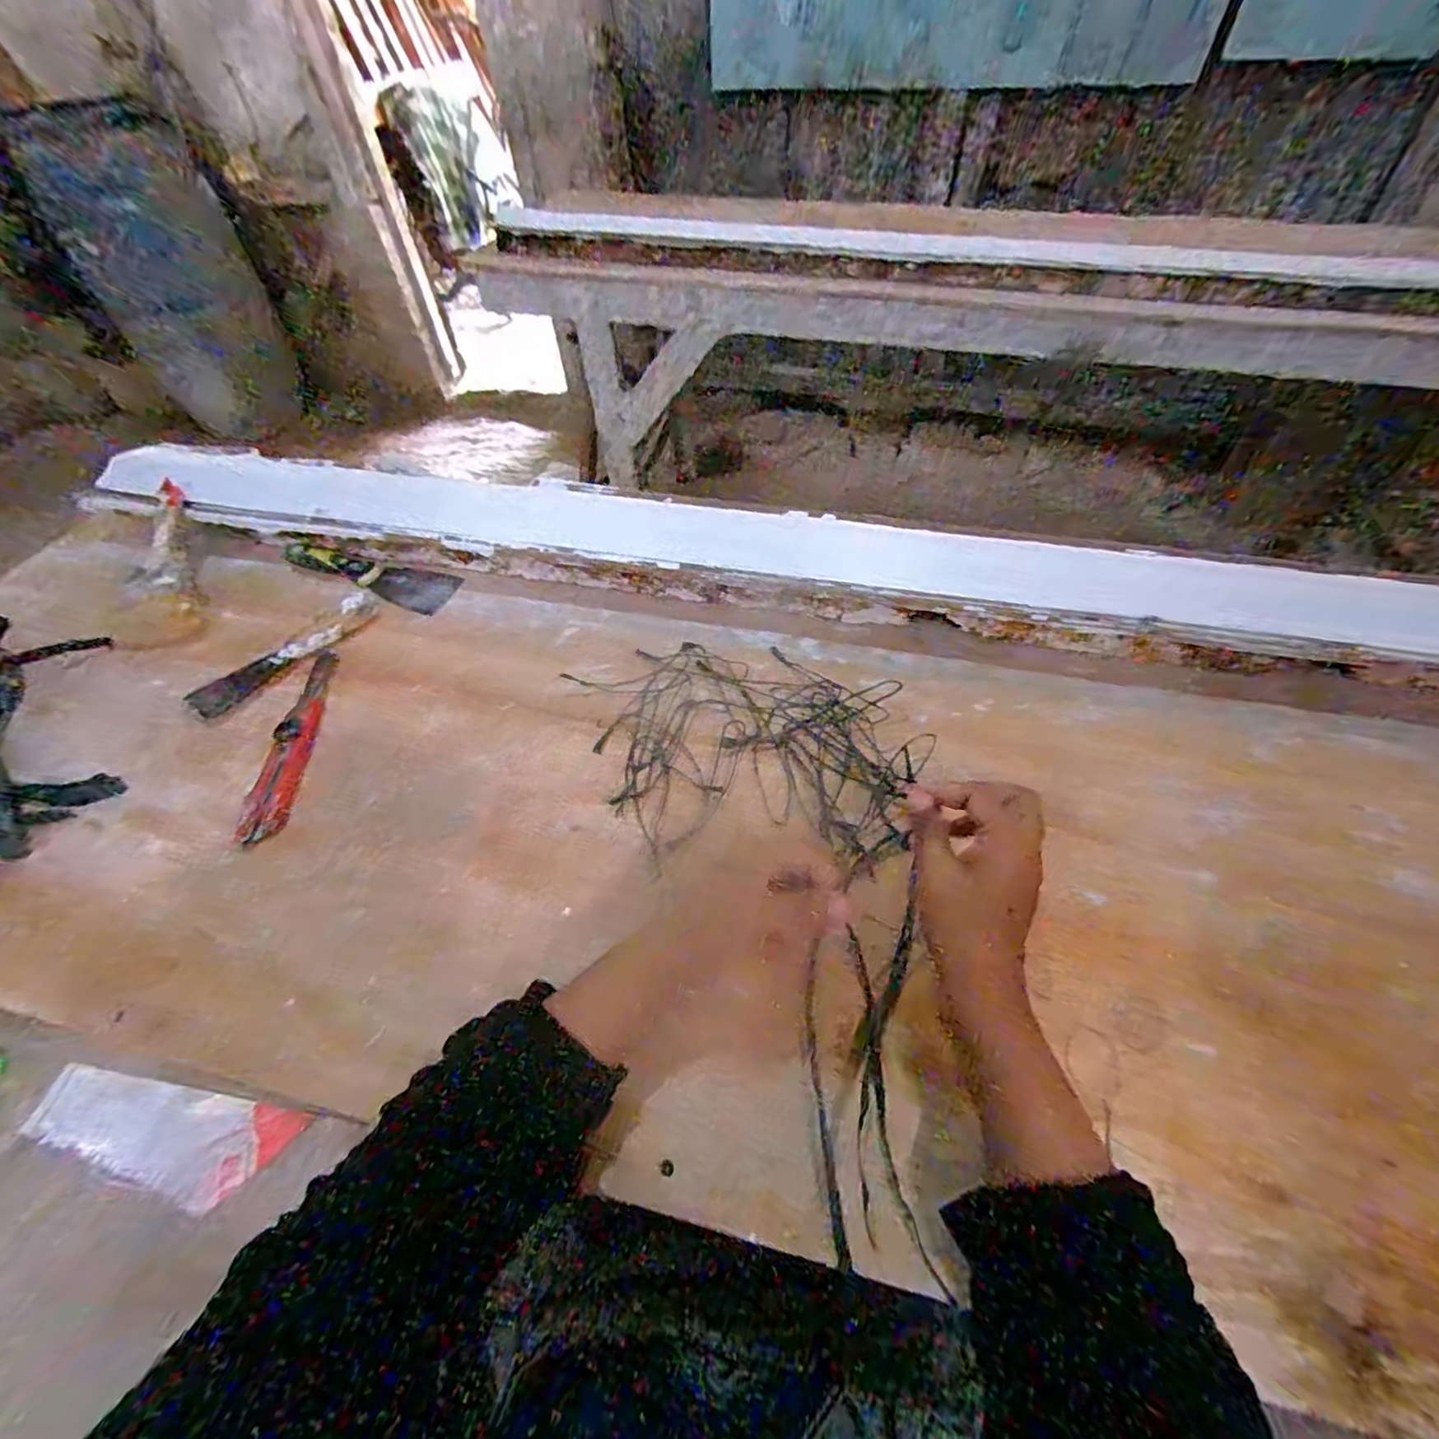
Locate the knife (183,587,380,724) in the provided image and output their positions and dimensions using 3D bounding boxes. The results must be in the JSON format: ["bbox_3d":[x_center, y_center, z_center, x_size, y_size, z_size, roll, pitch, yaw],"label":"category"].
[{"bbox_3d":[-0.396,-0.066,0.566,0.047,0.010,0.175,29,59,22],"label":"knife"}]

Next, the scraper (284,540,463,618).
[{"bbox_3d":[-0.362,-0.159,0.638,0.184,0.032,0.054,19,56,15],"label":"scraper"}]

